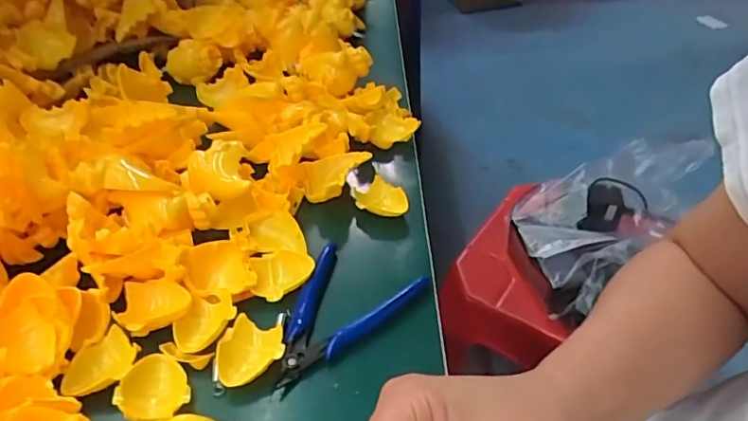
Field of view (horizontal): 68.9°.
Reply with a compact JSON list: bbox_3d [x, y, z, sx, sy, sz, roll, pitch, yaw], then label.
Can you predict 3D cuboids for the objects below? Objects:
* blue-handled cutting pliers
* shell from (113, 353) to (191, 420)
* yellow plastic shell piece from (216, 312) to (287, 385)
[{"bbox_3d":[-0.030,0.061,0.368,0.117,0.014,0.070,-31,48,-28],"label":"blue-handled cutting pliers"},{"bbox_3d":[-0.128,0.103,0.316,0.039,0.015,0.038,-2,41,2],"label":"shell"},{"bbox_3d":[-0.078,0.085,0.337,0.043,0.012,0.039,-27,46,-25],"label":"yellow plastic shell piece"}]

